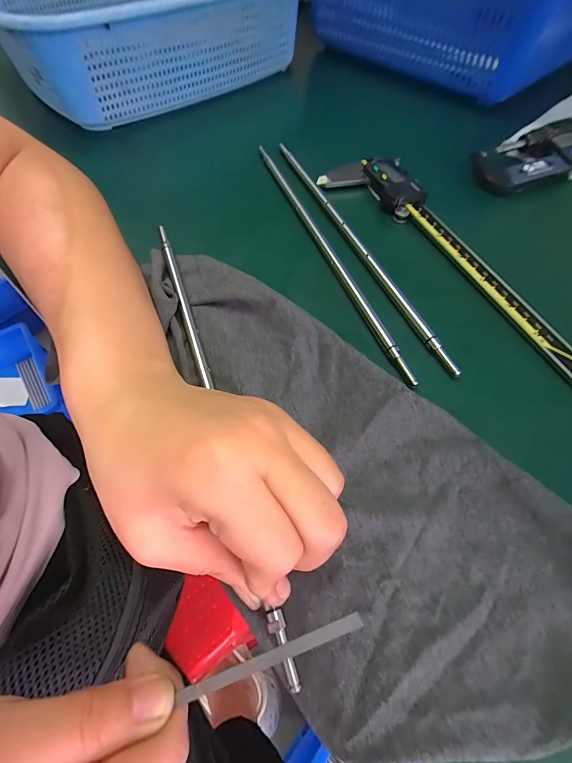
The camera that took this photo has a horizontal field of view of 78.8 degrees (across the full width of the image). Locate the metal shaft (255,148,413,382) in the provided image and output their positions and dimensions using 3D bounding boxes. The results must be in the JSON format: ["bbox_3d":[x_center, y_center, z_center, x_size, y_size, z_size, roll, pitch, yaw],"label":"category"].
[{"bbox_3d":[0.027,-0.103,0.258,0.006,0.009,0.258,-18,61,-10],"label":"metal shaft"}]

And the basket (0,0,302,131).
[{"bbox_3d":[-0.143,-0.387,0.378,0.300,0.091,0.219,-35,65,-18],"label":"basket"}]

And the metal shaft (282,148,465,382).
[{"bbox_3d":[0.050,-0.108,0.261,0.008,0.010,0.259,-20,61,-10],"label":"metal shaft"}]

